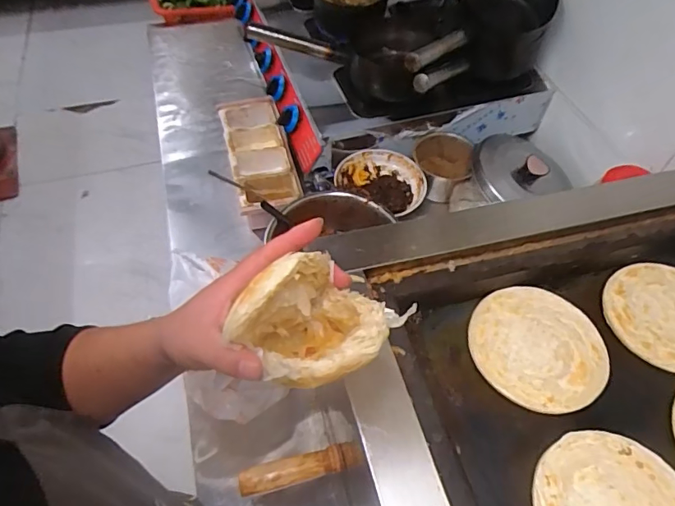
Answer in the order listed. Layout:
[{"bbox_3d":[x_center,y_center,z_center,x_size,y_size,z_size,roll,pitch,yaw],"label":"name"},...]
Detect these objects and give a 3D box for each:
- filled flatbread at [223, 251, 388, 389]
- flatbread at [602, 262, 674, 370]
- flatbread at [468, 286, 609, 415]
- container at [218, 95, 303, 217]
[{"bbox_3d":[-0.015,0.060,0.347,0.084,0.091,0.090,1,54,-1],"label":"filled flatbread"},{"bbox_3d":[0.362,0.066,0.517,0.135,0.006,0.128,1,54,-1],"label":"flatbread"},{"bbox_3d":[0.205,0.092,0.490,0.132,0.004,0.133,1,54,-1],"label":"flatbread"},{"bbox_3d":[-0.159,-0.191,0.967,0.120,0.072,0.314,-13,55,-11],"label":"container"}]

